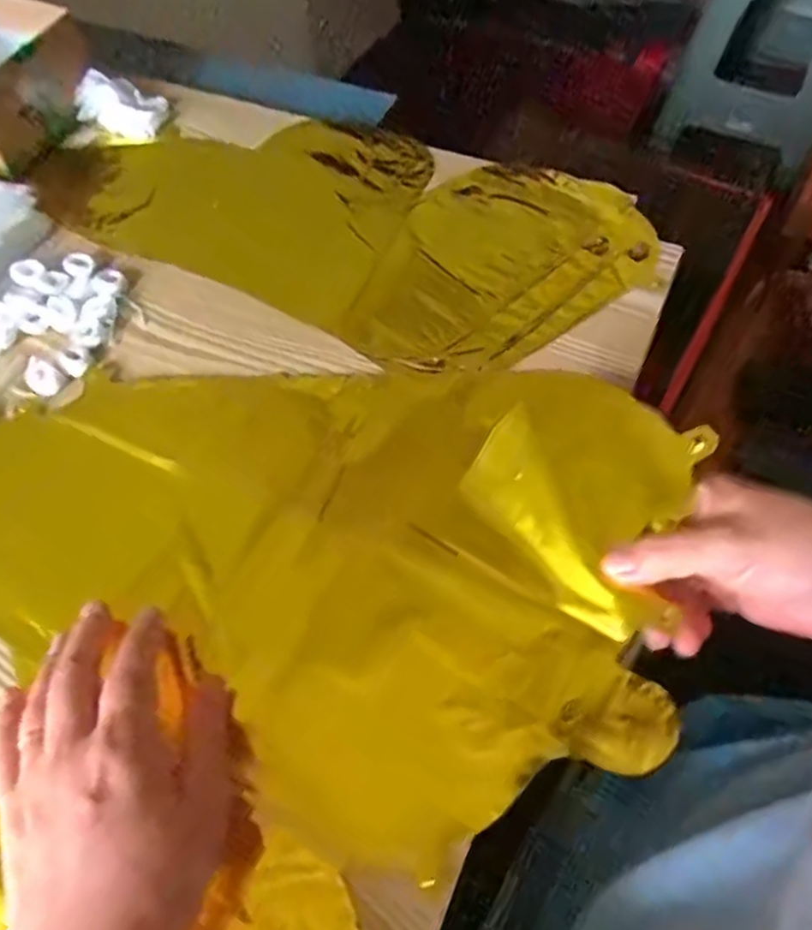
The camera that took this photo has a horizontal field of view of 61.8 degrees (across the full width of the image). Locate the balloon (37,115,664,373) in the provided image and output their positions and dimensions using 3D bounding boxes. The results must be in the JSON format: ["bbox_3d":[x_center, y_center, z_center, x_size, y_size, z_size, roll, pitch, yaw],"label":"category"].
[{"bbox_3d":[-0.056,-0.181,0.502,0.439,0.021,0.191,19,68,14],"label":"balloon"}]

